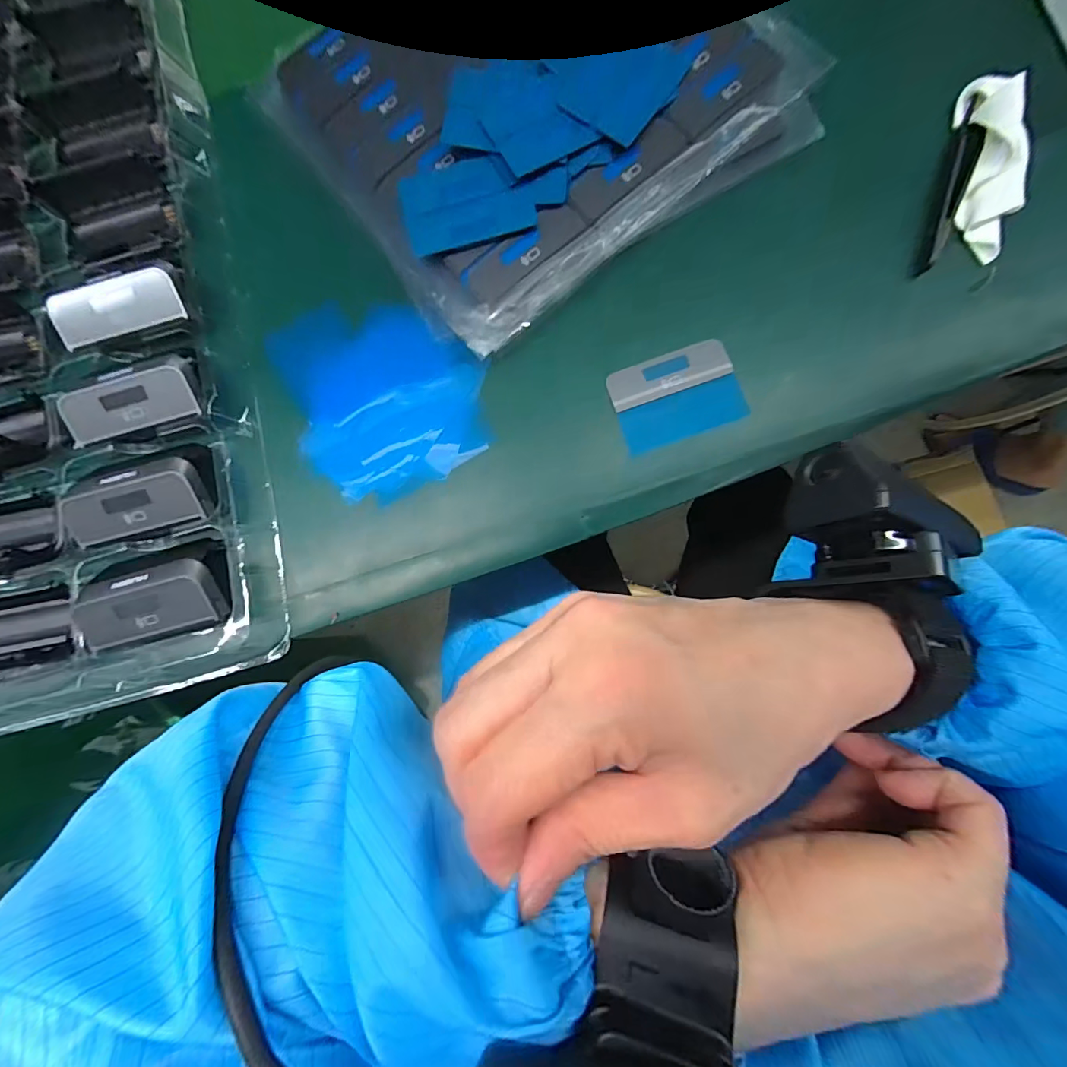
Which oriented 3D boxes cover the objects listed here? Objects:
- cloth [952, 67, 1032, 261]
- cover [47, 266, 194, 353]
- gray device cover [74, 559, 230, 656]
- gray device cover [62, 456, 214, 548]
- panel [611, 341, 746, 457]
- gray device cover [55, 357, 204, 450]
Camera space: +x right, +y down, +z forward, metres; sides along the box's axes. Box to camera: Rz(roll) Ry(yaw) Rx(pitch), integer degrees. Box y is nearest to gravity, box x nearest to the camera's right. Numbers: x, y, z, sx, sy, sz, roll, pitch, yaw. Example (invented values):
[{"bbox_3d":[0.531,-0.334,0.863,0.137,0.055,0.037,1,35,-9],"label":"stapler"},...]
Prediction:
[{"bbox_3d":[0.257,-0.207,0.252,0.028,0.010,0.102,-1,89,43],"label":"cloth"},{"bbox_3d":[-0.242,-0.129,0.262,0.071,0.011,0.031,-15,82,1],"label":"cover"},{"bbox_3d":[-0.205,0.039,0.238,0.079,0.014,0.036,-14,82,1],"label":"gray device cover"},{"bbox_3d":[-0.218,-0.018,0.244,0.076,0.012,0.036,-14,82,1],"label":"gray device cover"},{"bbox_3d":[0.082,-0.079,0.256,0.071,0.004,0.052,-18,82,1],"label":"panel"},{"bbox_3d":[-0.227,-0.075,0.253,0.076,0.015,0.035,-14,82,1],"label":"gray device cover"}]

